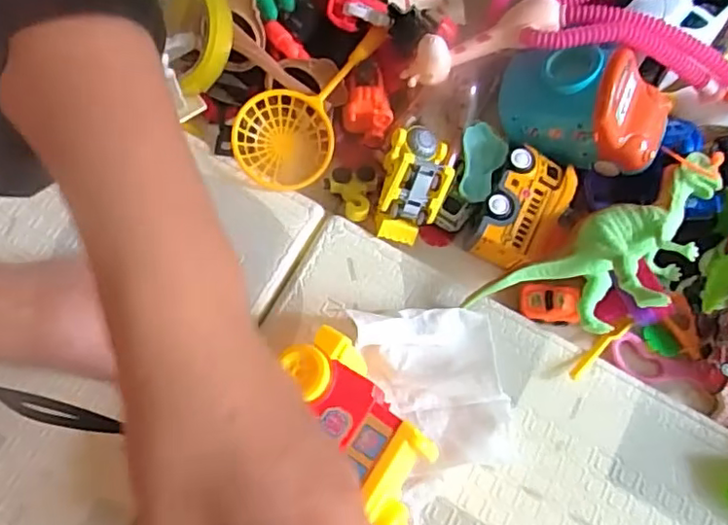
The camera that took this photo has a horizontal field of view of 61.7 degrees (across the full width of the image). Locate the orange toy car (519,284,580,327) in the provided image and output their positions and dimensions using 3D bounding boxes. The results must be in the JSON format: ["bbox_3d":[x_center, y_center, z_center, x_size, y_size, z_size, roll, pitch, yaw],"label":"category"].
[{"bbox_3d":[0.140,0.032,0.464,0.043,0.017,0.028,4,74,-1],"label":"orange toy car"}]

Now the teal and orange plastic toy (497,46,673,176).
[{"bbox_3d":[0.165,-0.117,0.446,0.122,0.056,0.061,17,74,3],"label":"teal and orange plastic toy"}]

